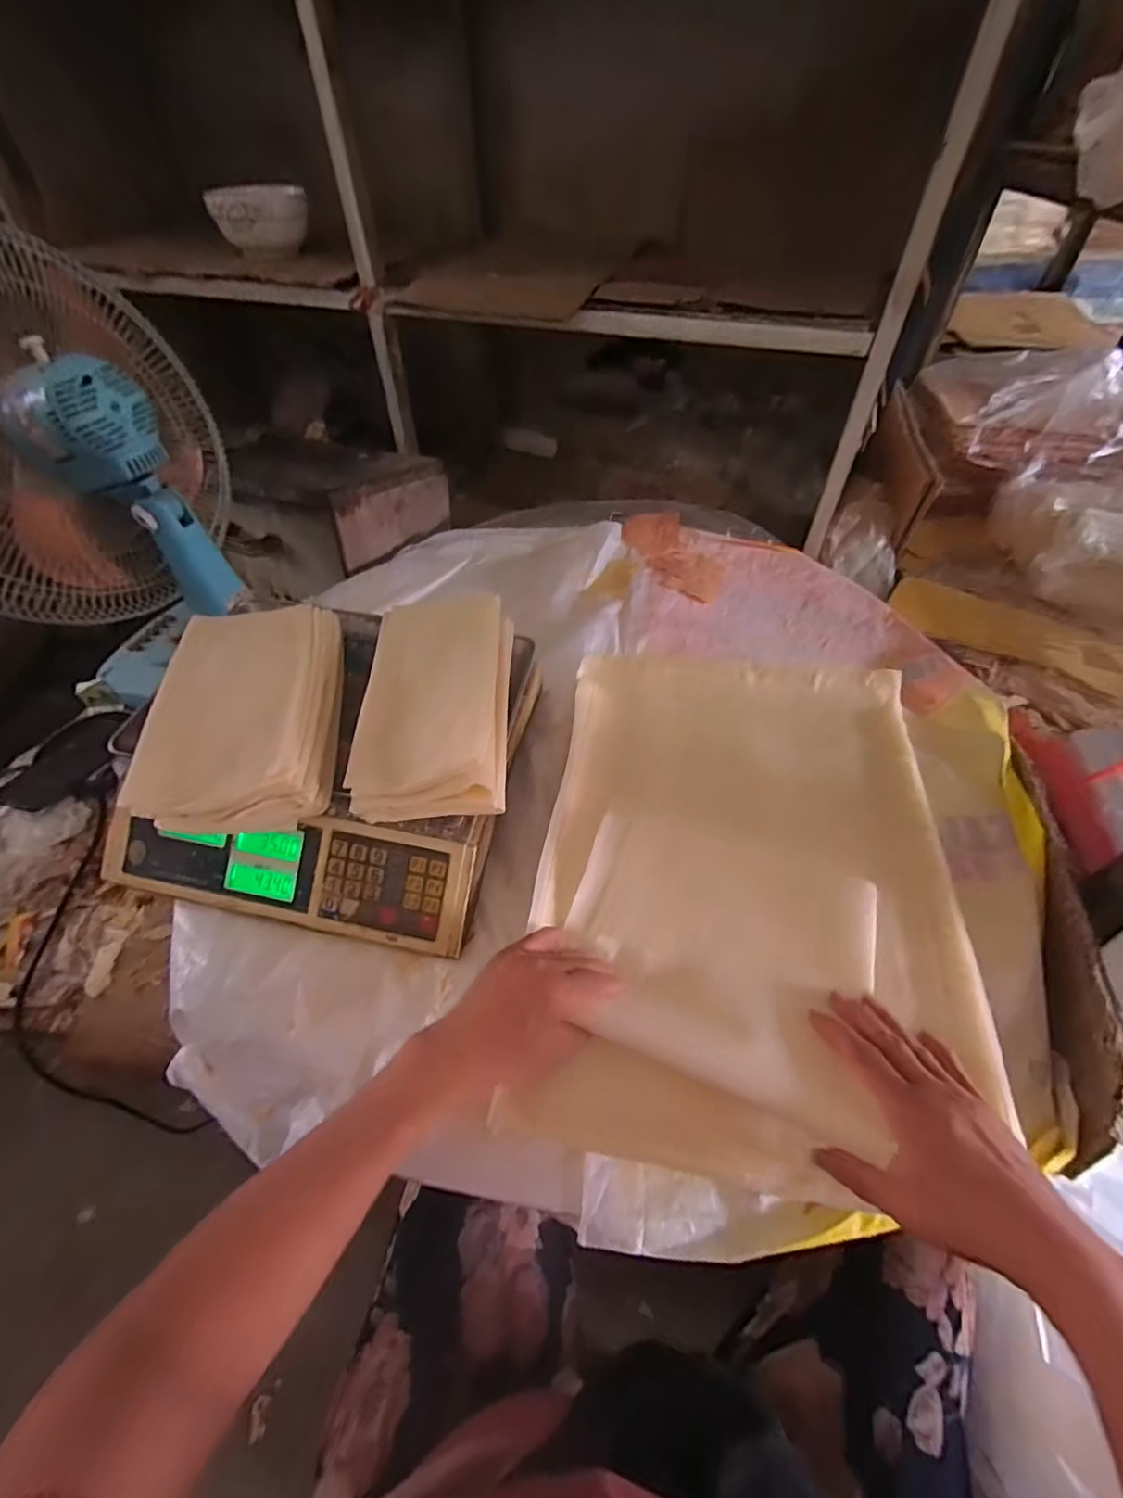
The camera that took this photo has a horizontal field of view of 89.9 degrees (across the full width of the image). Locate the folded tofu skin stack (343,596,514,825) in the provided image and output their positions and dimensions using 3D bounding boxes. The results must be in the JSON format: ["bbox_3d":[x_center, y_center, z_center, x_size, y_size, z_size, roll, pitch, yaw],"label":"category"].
[{"bbox_3d":[-0.110,-0.051,0.499,0.123,0.037,0.249,-2,49,0],"label":"folded tofu skin stack"}]

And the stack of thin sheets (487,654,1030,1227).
[{"bbox_3d":[0.161,0.098,0.518,0.338,0.058,0.475,6,51,9],"label":"stack of thin sheets"}]

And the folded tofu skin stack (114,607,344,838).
[{"bbox_3d":[-0.268,-0.042,0.488,0.132,0.051,0.244,-11,50,-8],"label":"folded tofu skin stack"}]

